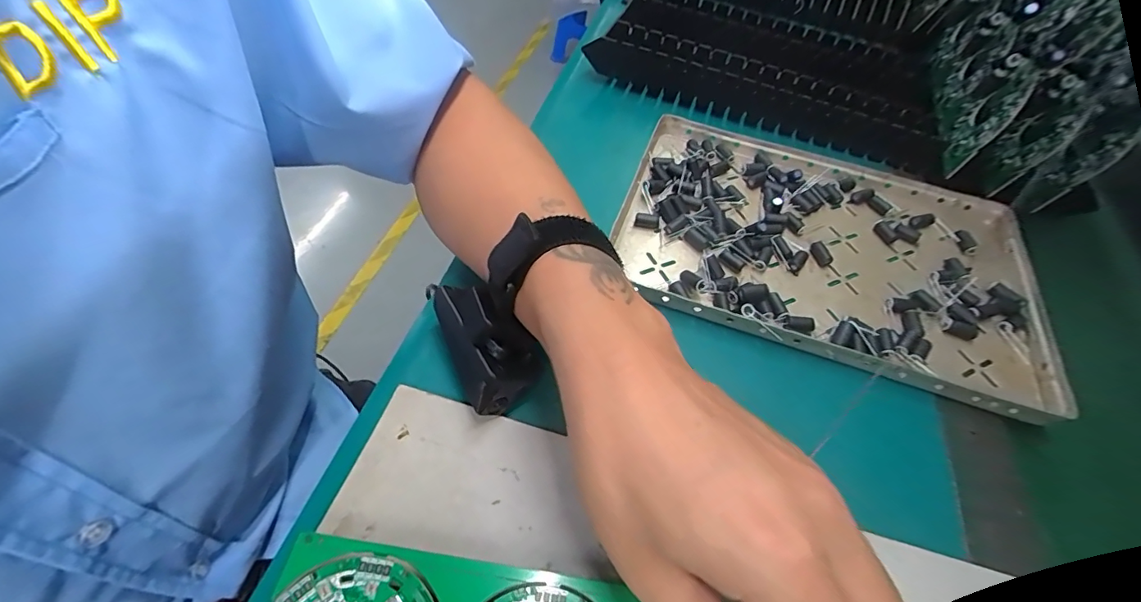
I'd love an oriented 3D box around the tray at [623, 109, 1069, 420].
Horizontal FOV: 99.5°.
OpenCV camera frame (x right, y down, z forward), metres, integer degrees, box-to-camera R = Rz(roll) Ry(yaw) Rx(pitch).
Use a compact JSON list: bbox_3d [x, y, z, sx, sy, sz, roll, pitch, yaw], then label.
[{"bbox_3d":[0.175,-0.038,0.336,0.268,0.024,0.182,18,54,7],"label":"tray"}]

